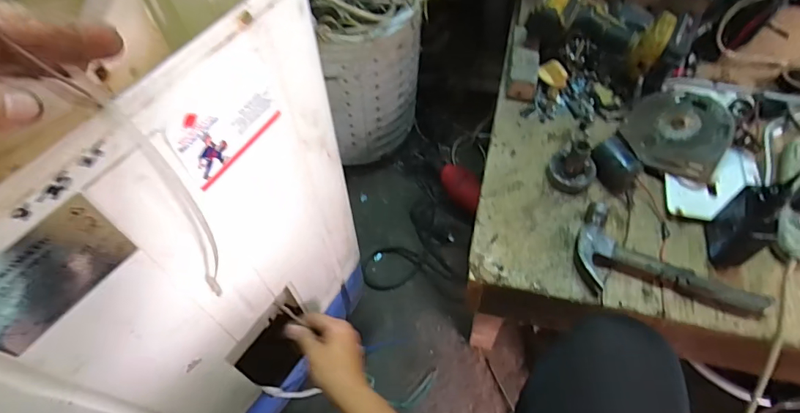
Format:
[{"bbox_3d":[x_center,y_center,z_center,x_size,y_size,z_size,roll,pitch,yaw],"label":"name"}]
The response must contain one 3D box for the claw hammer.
[{"bbox_3d":[0.302,0.060,0.518,0.193,0.025,0.101,12,59,10],"label":"claw hammer"}]

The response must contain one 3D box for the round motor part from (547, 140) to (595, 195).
[{"bbox_3d":[0.219,-0.054,0.578,0.054,0.060,0.055,-1,57,2],"label":"round motor part"}]

